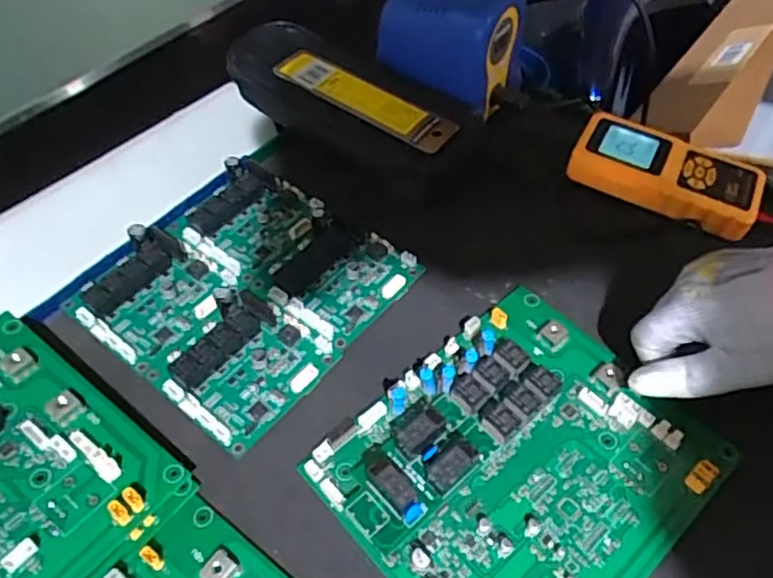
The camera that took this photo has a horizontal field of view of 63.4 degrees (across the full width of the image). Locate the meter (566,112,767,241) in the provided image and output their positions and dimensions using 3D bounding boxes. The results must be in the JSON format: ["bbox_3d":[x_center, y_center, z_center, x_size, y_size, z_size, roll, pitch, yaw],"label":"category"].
[{"bbox_3d":[0.226,-0.096,0.508,0.142,0.029,0.071,24,58,17],"label":"meter"}]

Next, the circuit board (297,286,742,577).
[{"bbox_3d":[0.078,0.095,0.362,0.196,0.030,0.175,-35,61,-22],"label":"circuit board"}]

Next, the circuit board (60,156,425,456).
[{"bbox_3d":[-0.101,-0.007,0.447,0.177,0.019,0.182,33,61,22],"label":"circuit board"}]

